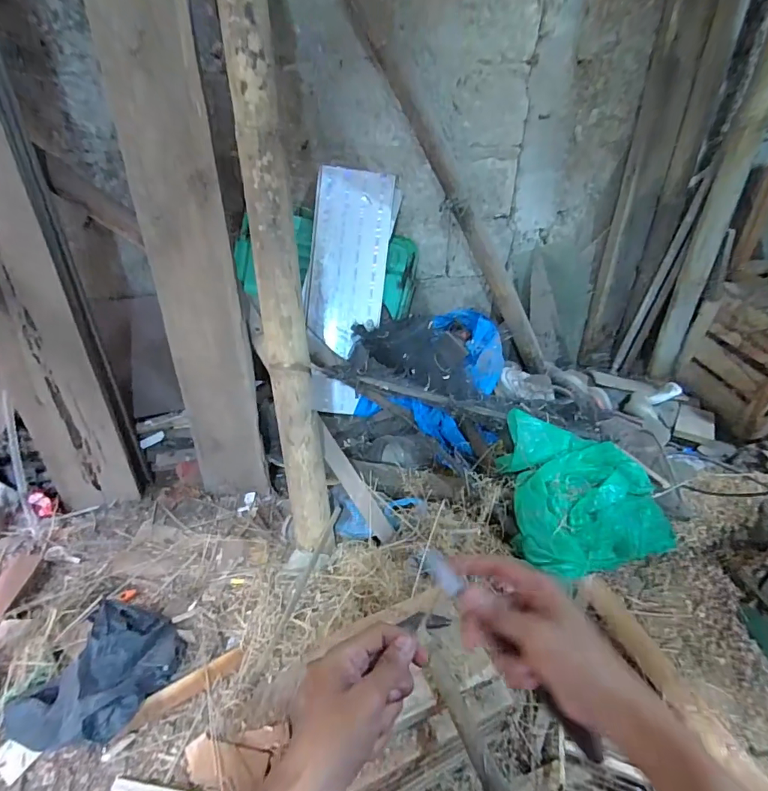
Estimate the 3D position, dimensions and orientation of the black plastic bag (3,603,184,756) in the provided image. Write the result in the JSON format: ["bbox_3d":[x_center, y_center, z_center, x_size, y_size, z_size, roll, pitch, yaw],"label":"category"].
[{"bbox_3d":[-0.487,0.483,0.774,0.213,0.066,0.240,12,35,19],"label":"black plastic bag"}]

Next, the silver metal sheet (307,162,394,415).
[{"bbox_3d":[-0.113,-0.291,1.274,0.210,0.671,0.024,7,4,-3],"label":"silver metal sheet"}]

